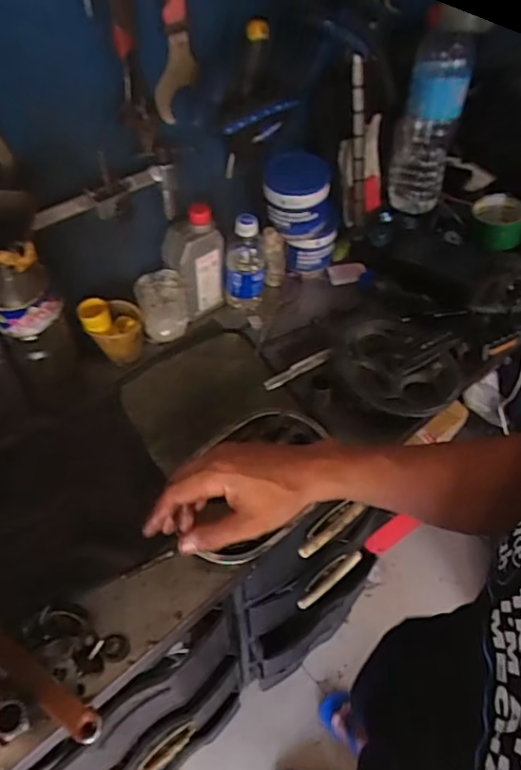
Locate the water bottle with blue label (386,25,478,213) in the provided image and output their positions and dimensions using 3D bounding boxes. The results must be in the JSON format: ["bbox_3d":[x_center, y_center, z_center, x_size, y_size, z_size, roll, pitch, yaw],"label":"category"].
[{"bbox_3d":[0.271,-0.414,0.895,0.096,0.266,0.101,15,53,9],"label":"water bottle with blue label"}]

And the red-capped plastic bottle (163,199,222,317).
[{"bbox_3d":[-0.099,-0.184,0.841,0.076,0.178,0.053,-33,59,-23],"label":"red-capped plastic bottle"}]

